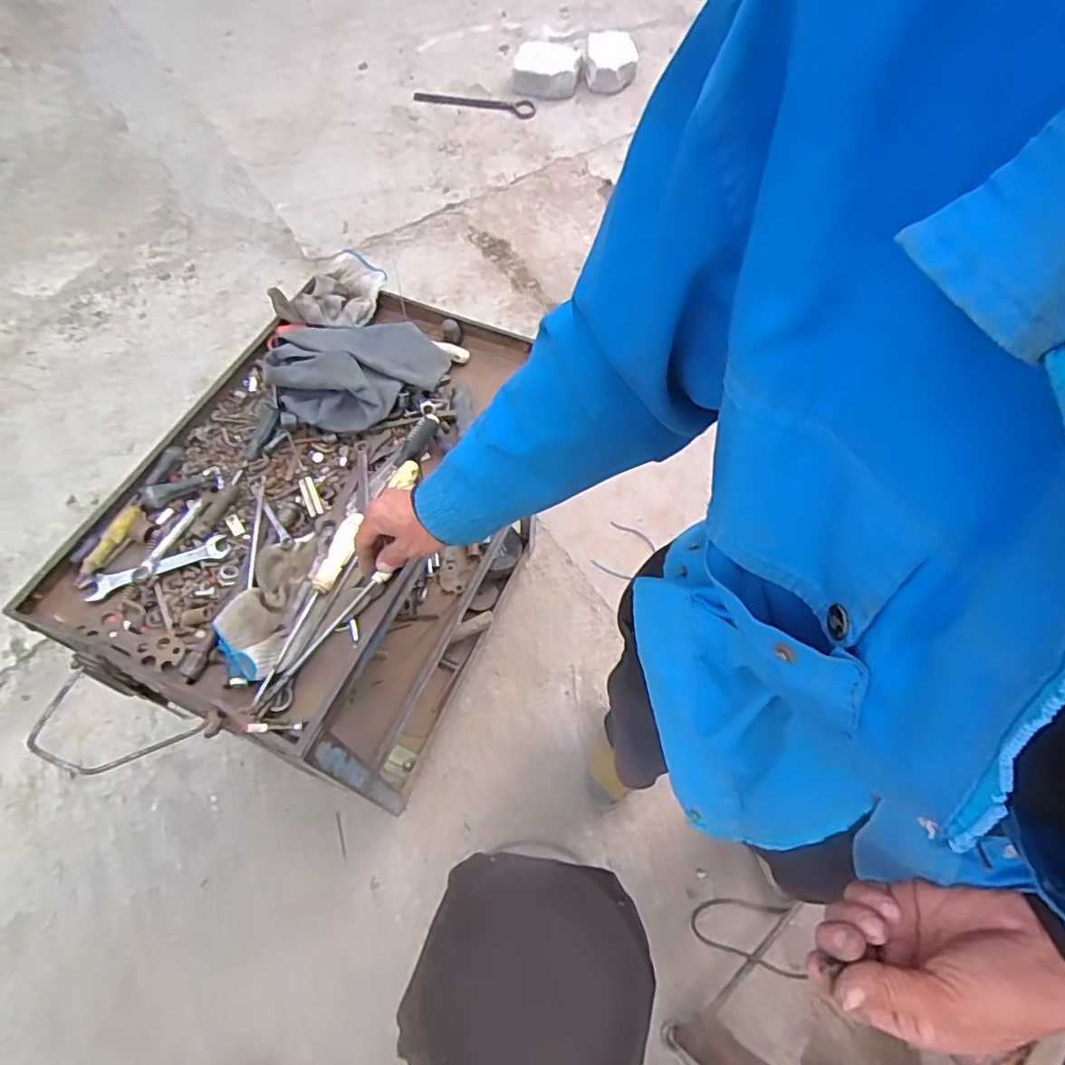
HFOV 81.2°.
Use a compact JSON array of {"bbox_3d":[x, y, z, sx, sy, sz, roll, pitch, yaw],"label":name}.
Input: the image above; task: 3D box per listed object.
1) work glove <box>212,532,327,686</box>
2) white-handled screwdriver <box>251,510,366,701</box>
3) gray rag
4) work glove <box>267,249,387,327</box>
[{"bbox_3d":[-0.299,0.086,0.720,0.108,0.033,0.177,25,67,10],"label":"work glove"},{"bbox_3d":[-0.257,0.084,0.723,0.035,0.024,0.232,15,66,5],"label":"white-handled screwdriver"},{"bbox_3d":[-0.255,-0.246,0.871,0.210,0.057,0.215,39,70,15],"label":"gray rag"},{"bbox_3d":[-0.294,-0.357,0.944,0.106,0.049,0.161,35,69,14],"label":"work glove"}]

